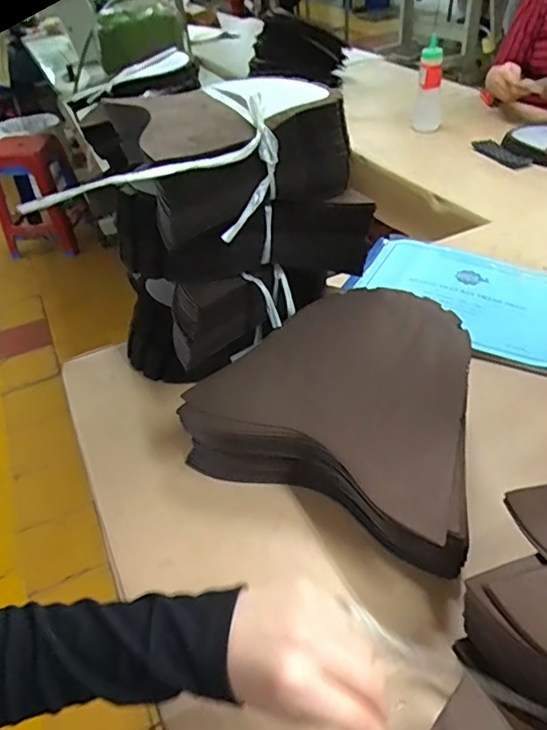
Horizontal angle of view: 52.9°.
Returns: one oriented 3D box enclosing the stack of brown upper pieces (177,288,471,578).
[{"bbox_3d":[0.083,0.041,0.527,0.265,0.114,0.224,22,48,30],"label":"stack of brown upper pieces"}]

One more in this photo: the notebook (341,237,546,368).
[{"bbox_3d":[0.254,-0.098,0.738,0.294,0.027,0.222,18,46,27],"label":"notebook"}]

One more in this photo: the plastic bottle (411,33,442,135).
[{"bbox_3d":[0.354,-0.626,1.252,0.064,0.178,0.069,6,42,15],"label":"plastic bottle"}]

